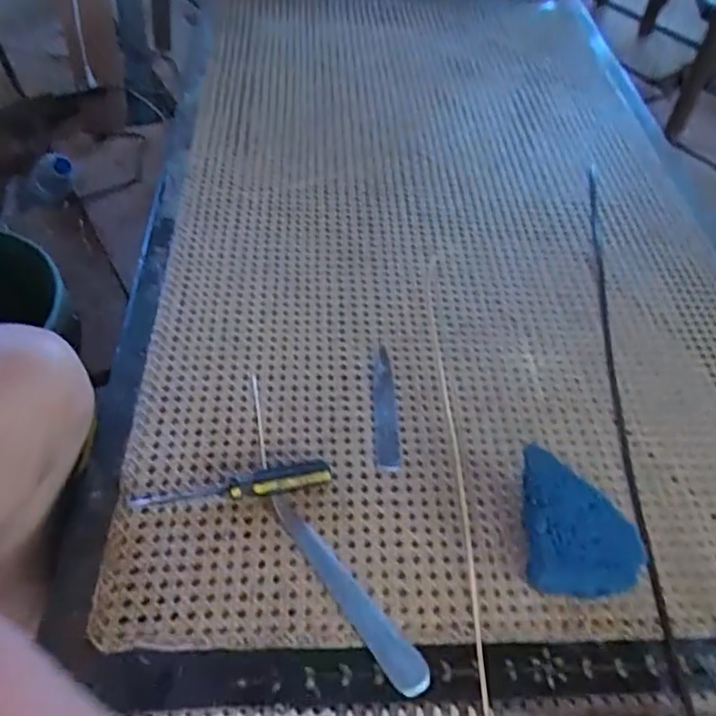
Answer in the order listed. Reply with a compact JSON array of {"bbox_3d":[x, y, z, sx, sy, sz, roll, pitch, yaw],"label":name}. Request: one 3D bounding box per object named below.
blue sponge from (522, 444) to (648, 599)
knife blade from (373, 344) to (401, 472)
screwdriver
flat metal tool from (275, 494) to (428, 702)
[{"bbox_3d":[0.178,0.136,0.524,0.081,0.058,0.109,5,51,-2],"label":"blue sponge"},{"bbox_3d":[0.027,0.047,0.624,0.024,0.004,0.147,2,51,-5],"label":"knife blade"},{"bbox_3d":[-0.107,0.110,0.541,0.167,0.025,0.024,-7,52,-12],"label":"screwdriver"},{"bbox_3d":[-0.012,0.186,0.508,0.029,0.006,0.187,-31,60,-27],"label":"flat metal tool"}]

